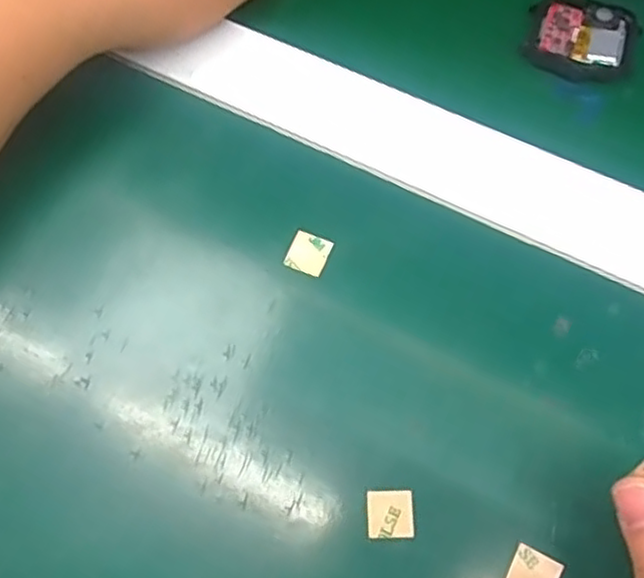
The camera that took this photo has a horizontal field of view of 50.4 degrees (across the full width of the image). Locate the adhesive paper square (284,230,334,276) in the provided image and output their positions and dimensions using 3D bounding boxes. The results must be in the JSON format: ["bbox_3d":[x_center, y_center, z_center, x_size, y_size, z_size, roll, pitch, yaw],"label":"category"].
[{"bbox_3d":[-0.005,-0.014,0.268,0.015,0.004,0.016,25,77,4],"label":"adhesive paper square"}]

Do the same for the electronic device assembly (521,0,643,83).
[{"bbox_3d":[0.114,-0.109,0.300,0.046,0.008,0.036,22,71,10],"label":"electronic device assembly"}]

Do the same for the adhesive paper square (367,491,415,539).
[{"bbox_3d":[0.023,0.077,0.233,0.016,0.004,0.016,-2,69,1],"label":"adhesive paper square"}]

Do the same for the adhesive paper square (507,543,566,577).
[{"bbox_3d":[0.070,0.094,0.225,0.015,0.004,0.015,24,72,15],"label":"adhesive paper square"}]

